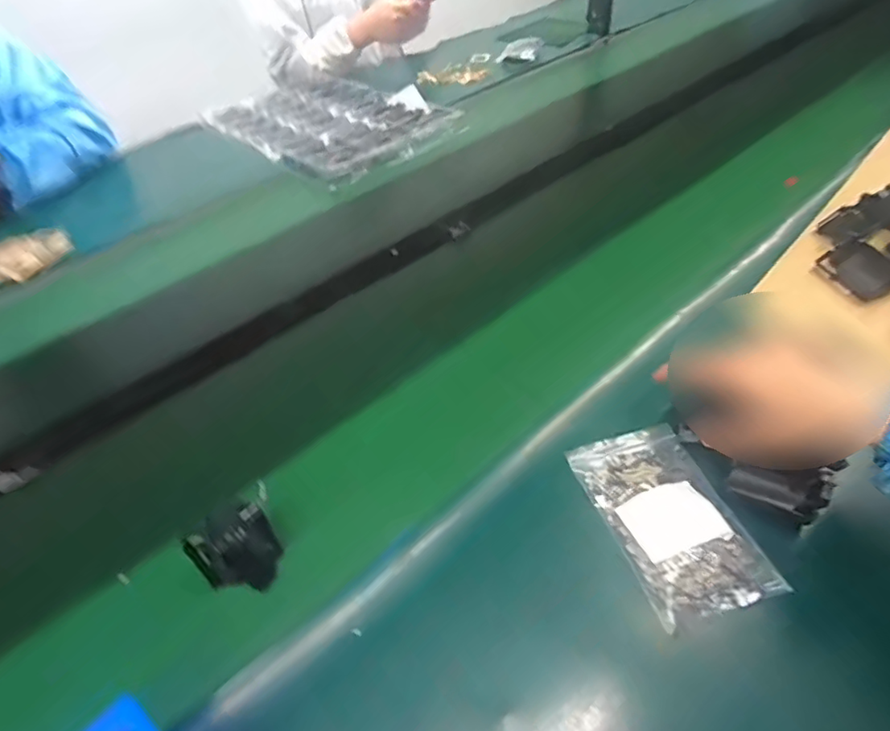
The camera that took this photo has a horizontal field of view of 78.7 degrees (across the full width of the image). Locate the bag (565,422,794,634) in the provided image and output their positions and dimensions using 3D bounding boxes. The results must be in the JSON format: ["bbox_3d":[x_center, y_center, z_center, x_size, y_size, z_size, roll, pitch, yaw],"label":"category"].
[{"bbox_3d":[0.174,0.115,0.423,0.096,0.016,0.150,-15,46,-10],"label":"bag"}]

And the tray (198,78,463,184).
[{"bbox_3d":[-0.232,-0.487,1.044,0.320,0.041,0.501,-33,52,-25],"label":"tray"}]

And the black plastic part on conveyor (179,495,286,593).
[{"bbox_3d":[-0.158,0.134,0.404,0.046,0.078,0.040,4,46,8],"label":"black plastic part on conveyor"}]

